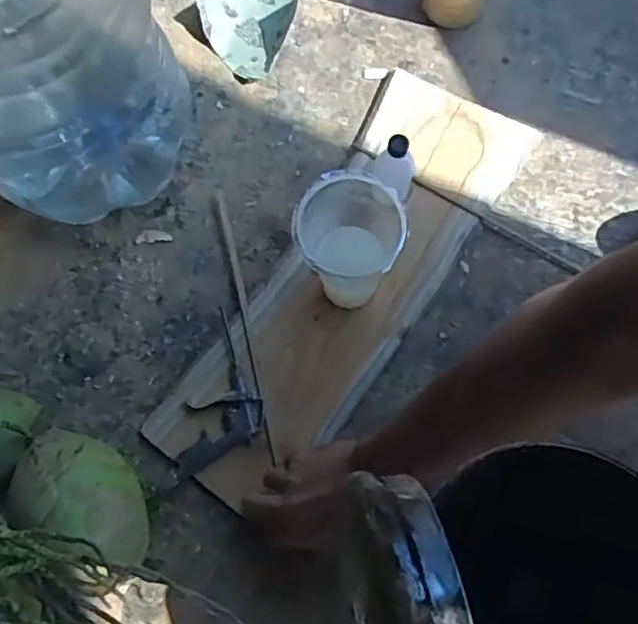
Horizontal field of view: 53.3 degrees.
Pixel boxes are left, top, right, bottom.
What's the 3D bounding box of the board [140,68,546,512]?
[{"bbox_3d":[0.029,-0.040,0.708,0.180,0.012,0.531,34,79,11],"label":"board"}]

